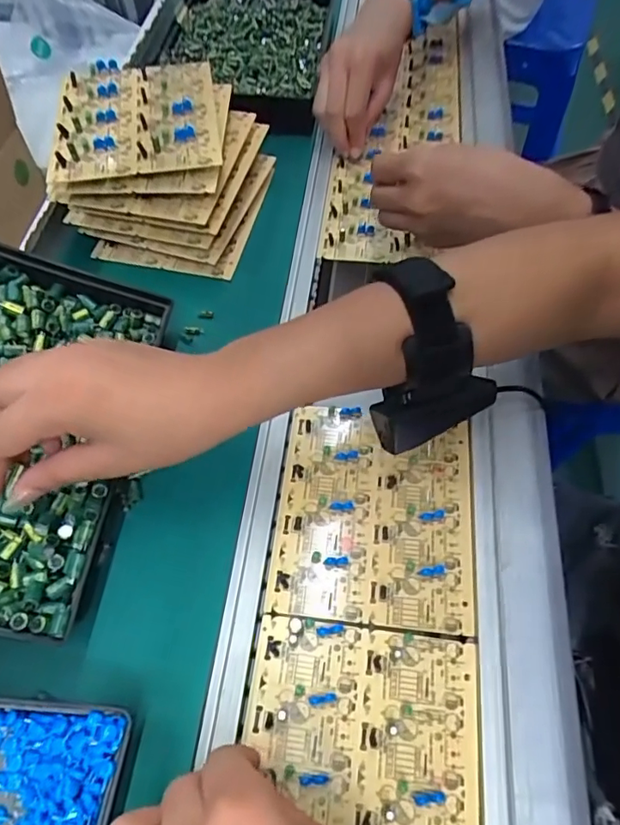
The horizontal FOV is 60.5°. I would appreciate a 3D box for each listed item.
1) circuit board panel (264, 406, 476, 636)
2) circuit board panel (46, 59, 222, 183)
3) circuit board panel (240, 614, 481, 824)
[{"bbox_3d":[0.041,0.060,0.332,0.118,0.007,0.134,5,60,4],"label":"circuit board panel"},{"bbox_3d":[-0.131,-0.226,0.400,0.116,0.014,0.139,-8,60,-4],"label":"circuit board panel"},{"bbox_3d":[0.024,0.180,0.266,0.117,0.011,0.135,8,60,1],"label":"circuit board panel"}]

